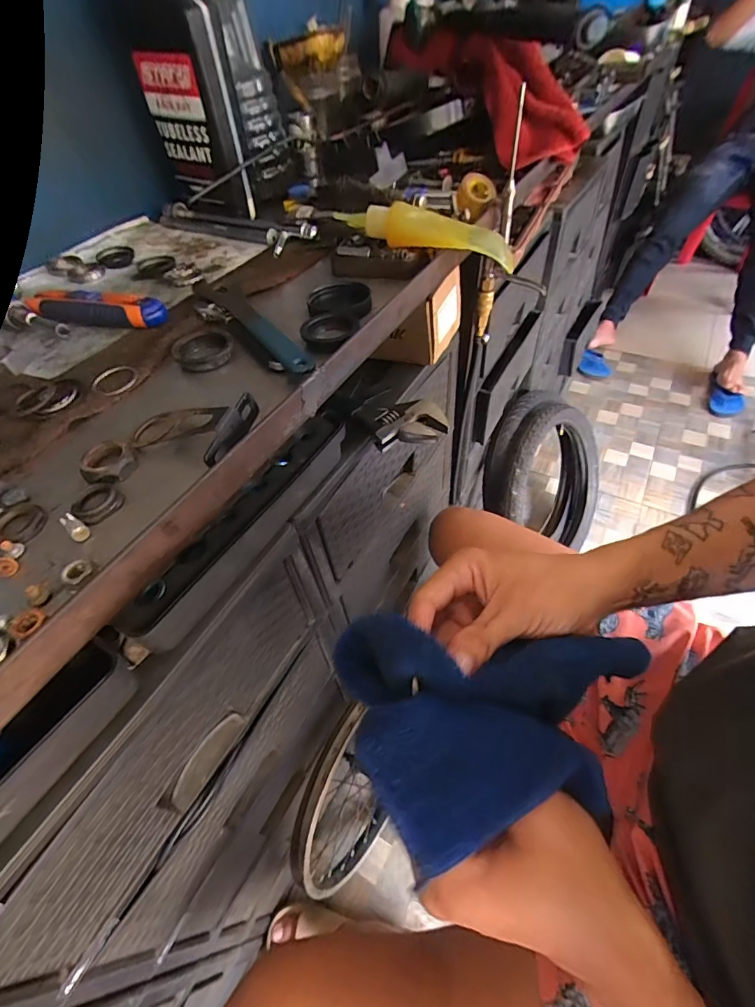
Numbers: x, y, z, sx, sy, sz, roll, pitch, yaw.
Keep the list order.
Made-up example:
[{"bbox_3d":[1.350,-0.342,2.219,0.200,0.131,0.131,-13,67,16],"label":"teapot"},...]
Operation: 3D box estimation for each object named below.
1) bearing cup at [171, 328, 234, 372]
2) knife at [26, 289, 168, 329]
[{"bbox_3d":[-0.138,-0.122,0.347,0.046,0.011,0.046,-3,50,3],"label":"bearing cup"},{"bbox_3d":[-0.249,-0.174,0.389,0.130,0.018,0.028,8,51,13],"label":"knife"}]

